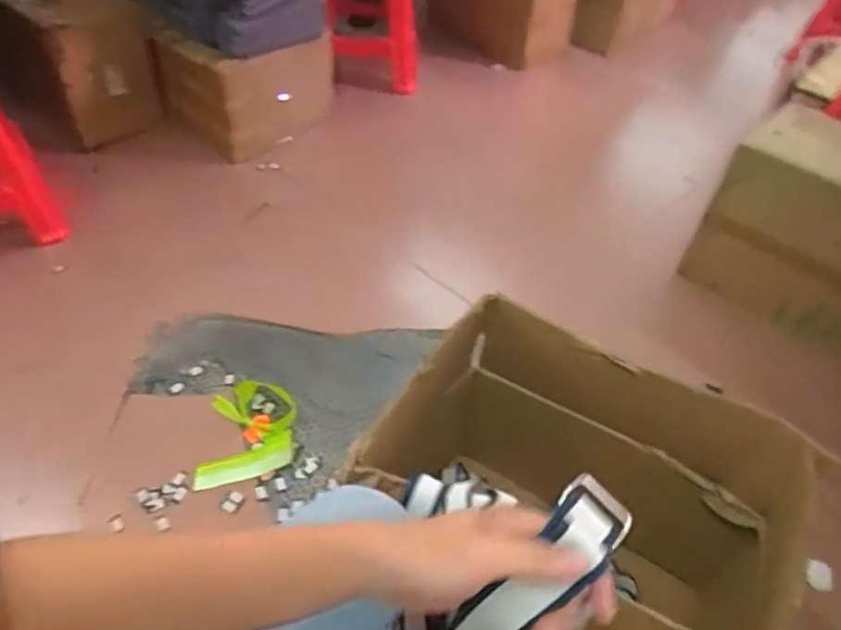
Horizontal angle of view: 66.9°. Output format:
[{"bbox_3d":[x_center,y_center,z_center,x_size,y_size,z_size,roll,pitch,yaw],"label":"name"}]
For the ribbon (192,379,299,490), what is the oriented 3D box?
[{"bbox_3d":[-0.360,0.239,1.328,0.185,0.038,0.245,0,48,-5],"label":"ribbon"}]

